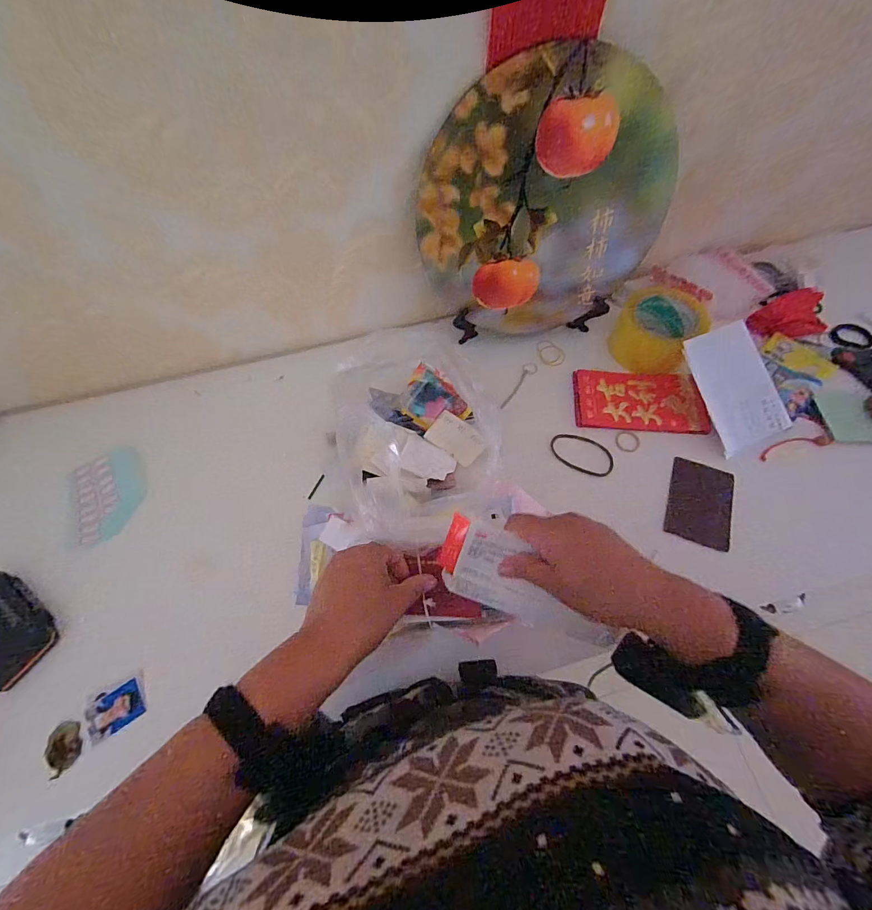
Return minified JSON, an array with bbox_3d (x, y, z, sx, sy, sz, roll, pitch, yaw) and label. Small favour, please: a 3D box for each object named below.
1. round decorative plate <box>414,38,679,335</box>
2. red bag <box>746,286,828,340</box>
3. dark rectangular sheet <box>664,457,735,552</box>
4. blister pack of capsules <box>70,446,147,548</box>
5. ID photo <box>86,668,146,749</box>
[{"bbox_3d":[0.121,-0.270,0.460,0.271,0.275,0.010,-23,47,20],"label":"round decorative plate"},{"bbox_3d":[0.500,-0.199,0.567,0.097,0.031,0.062,-17,65,-7],"label":"red bag"},{"bbox_3d":[0.311,0.055,0.471,0.069,0.010,0.097,16,66,9],"label":"dark rectangular sheet"},{"bbox_3d":[-0.407,0.048,0.504,0.087,0.008,0.120,-19,66,-8],"label":"blister pack of capsules"},{"bbox_3d":[-0.319,0.251,0.401,0.057,0.004,0.045,-26,67,-11],"label":"ID photo"}]

